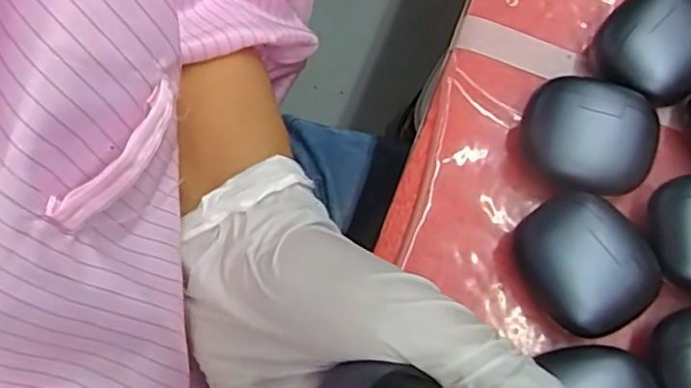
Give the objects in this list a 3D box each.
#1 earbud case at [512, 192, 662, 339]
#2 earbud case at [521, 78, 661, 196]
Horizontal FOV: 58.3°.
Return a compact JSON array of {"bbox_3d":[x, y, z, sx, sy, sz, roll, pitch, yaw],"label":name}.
[{"bbox_3d":[0.098,0.030,0.260,0.047,0.032,0.055,-30,75,-7],"label":"earbud case"},{"bbox_3d":[0.107,-0.024,0.276,0.055,0.031,0.045,21,75,8],"label":"earbud case"}]

